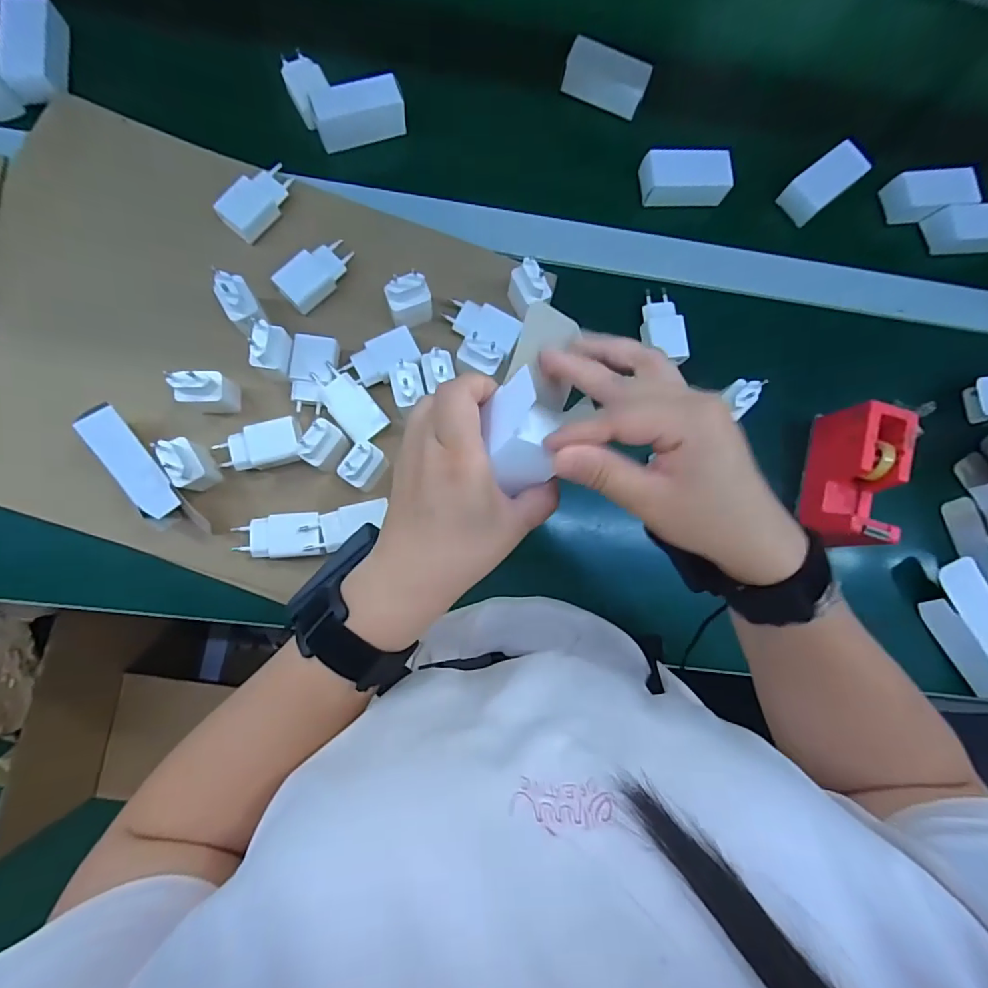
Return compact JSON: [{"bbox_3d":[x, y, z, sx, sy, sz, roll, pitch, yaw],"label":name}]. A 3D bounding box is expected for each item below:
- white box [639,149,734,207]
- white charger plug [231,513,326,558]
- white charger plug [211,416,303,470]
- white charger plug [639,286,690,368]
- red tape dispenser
[{"bbox_3d":[0.211,-0.347,0.558,0.094,0.031,0.045,-4,84,-6],"label":"white box"},{"bbox_3d":[-0.195,0.039,0.465,0.078,0.027,0.038,-4,84,-6],"label":"white charger plug"},{"bbox_3d":[-0.219,-0.042,0.474,0.079,0.034,0.037,-16,85,-7],"label":"white charger plug"},{"bbox_3d":[0.174,-0.175,0.526,0.038,0.019,0.079,-11,85,-6],"label":"white charger plug"},{"bbox_3d":[0.350,-0.018,0.497,0.053,0.075,0.132,15,82,-3],"label":"red tape dispenser"}]

